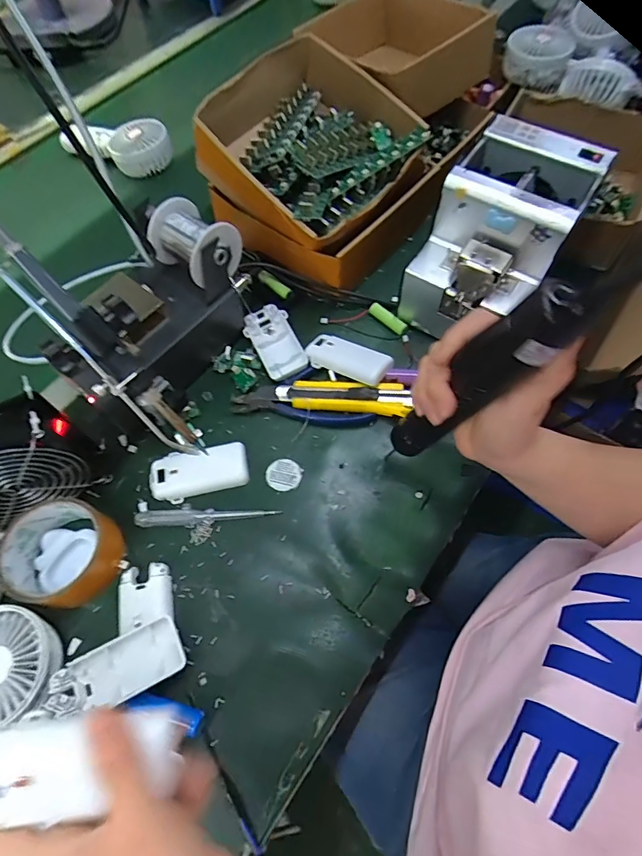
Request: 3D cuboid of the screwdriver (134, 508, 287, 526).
[{"bbox_3d":[-0.108,0.082,0.425,0.133,0.012,0.019,-3,62,1],"label":"screwdriver"}]

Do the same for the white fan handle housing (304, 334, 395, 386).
[{"bbox_3d":[0.029,-0.074,0.486,0.091,0.012,0.042,23,66,14],"label":"white fan handle housing"}]

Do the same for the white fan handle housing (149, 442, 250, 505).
[{"bbox_3d":[-0.120,0.043,0.441,0.095,0.018,0.044,-15,63,-5],"label":"white fan handle housing"}]

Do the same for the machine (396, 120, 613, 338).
[{"bbox_3d":[0.185,-0.195,0.471,0.121,0.139,0.172,30,67,17],"label":"machine"}]

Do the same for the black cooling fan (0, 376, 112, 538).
[{"bbox_3d":[-0.270,0.036,0.397,0.126,0.119,0.052,-27,65,-12],"label":"black cooling fan"}]

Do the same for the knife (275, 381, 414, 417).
[{"bbox_3d":[0.024,-0.032,0.473,0.137,0.021,0.031,4,63,4],"label":"knife"}]

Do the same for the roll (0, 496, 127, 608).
[{"bbox_3d":[-0.228,0.109,0.398,0.084,0.040,0.086,-1,62,2],"label":"roll"}]

